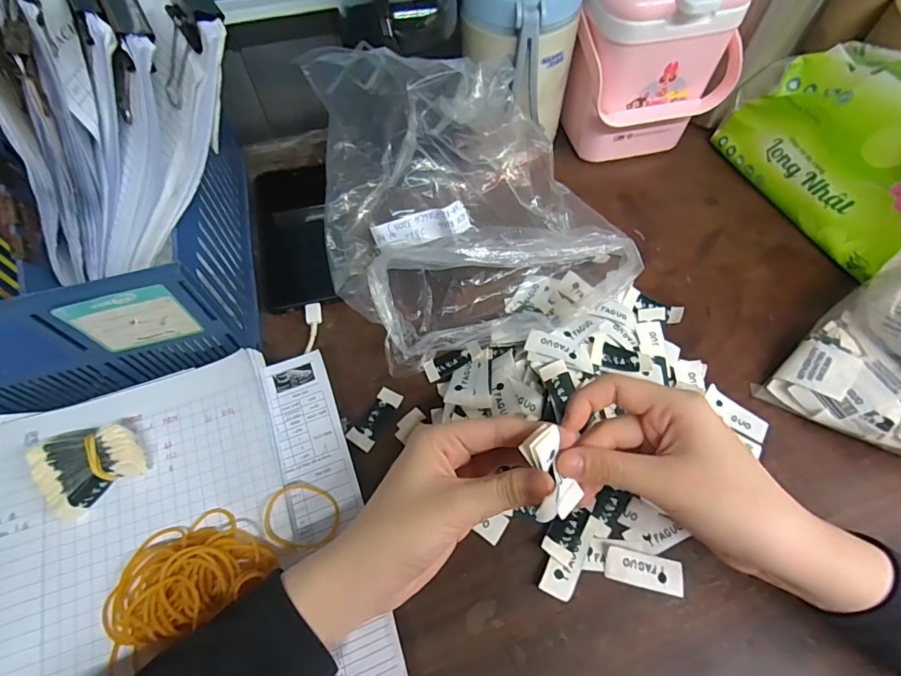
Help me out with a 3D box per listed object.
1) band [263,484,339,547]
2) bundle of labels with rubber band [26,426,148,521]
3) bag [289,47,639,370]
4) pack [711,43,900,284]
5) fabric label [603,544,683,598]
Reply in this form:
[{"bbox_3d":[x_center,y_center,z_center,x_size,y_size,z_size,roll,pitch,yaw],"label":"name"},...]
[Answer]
[{"bbox_3d":[-0.092,0.110,0.287,0.043,0.005,0.037,32,58,1],"label":"band"},{"bbox_3d":[-0.217,0.075,0.283,0.046,0.024,0.043,-33,66,-15],"label":"bundle of labels with rubber band"},{"bbox_3d":[0.002,-0.113,0.348,0.206,0.117,0.218,-23,63,-10],"label":"bag"},{"bbox_3d":[0.333,-0.159,0.393,0.078,0.120,0.198,-23,63,-11],"label":"pack"},{"bbox_3d":[0.120,0.145,0.289,0.047,0.005,0.020,10,62,6],"label":"fabric label"}]

